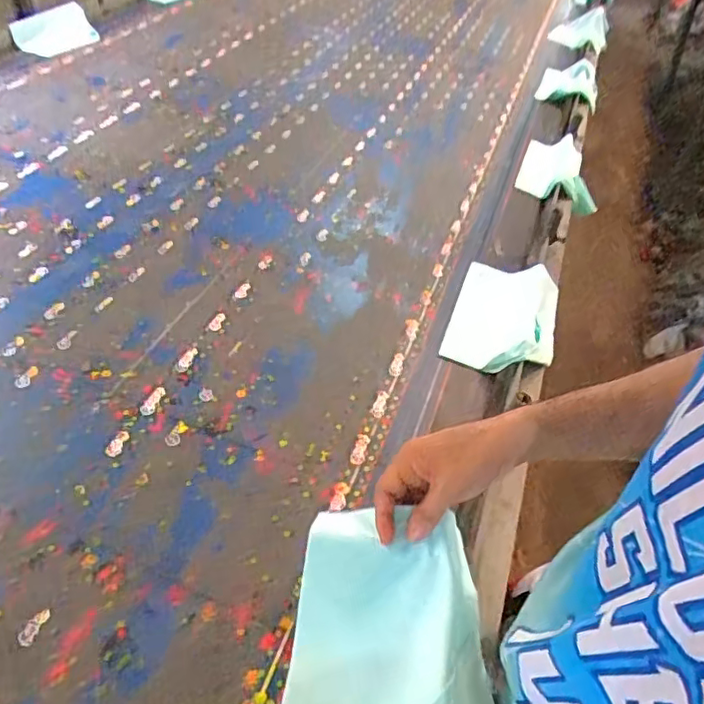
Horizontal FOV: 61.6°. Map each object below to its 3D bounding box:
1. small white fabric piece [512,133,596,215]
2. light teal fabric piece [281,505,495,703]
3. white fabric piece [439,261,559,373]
[{"bbox_3d":[0.444,-0.386,1.251,0.162,0.062,0.252,17,44,11],"label":"small white fabric piece"},{"bbox_3d":[0.034,0.253,0.504,0.169,0.075,0.203,9,43,2],"label":"light teal fabric piece"},{"bbox_3d":[0.231,-0.059,0.882,0.148,0.053,0.257,13,36,14],"label":"white fabric piece"}]

